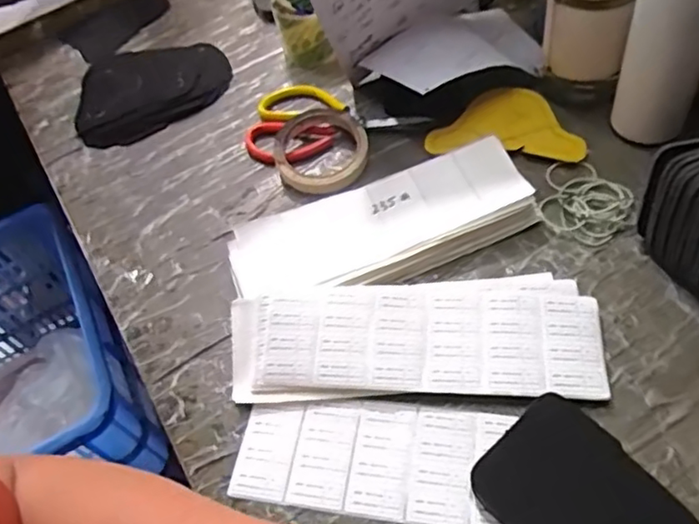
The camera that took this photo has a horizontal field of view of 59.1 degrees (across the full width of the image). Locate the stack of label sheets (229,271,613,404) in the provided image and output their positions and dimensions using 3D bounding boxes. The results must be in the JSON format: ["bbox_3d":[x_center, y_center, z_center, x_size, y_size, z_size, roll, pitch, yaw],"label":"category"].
[{"bbox_3d":[0.046,0.064,0.480,0.280,0.028,0.097,-6,54,9],"label":"stack of label sheets"}]

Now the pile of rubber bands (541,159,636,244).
[{"bbox_3d":[0.205,-0.055,0.541,0.073,0.016,0.081,21,62,25],"label":"pile of rubber bands"}]

